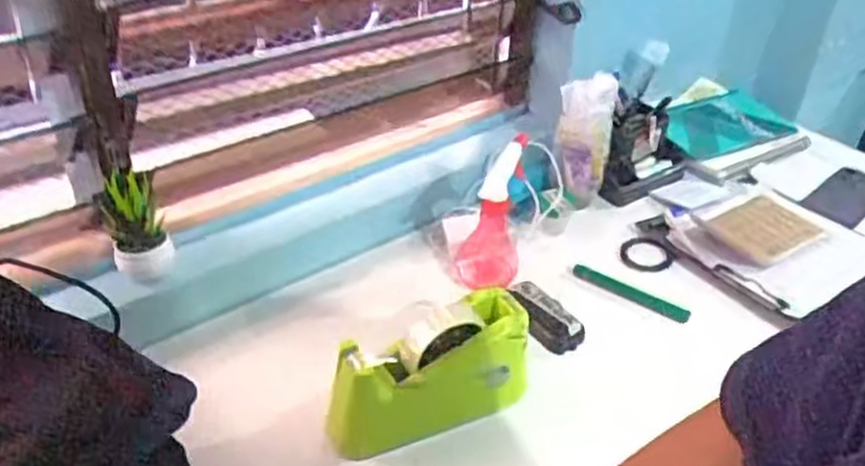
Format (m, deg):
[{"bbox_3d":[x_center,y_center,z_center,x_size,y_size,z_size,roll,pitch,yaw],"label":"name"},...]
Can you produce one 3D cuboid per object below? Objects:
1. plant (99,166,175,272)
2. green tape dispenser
[{"bbox_3d":[-0.303,-0.020,0.779,0.057,0.109,0.045,-13,39,-20],"label":"plant"},{"bbox_3d":[-0.007,0.134,0.733,0.198,0.102,0.075,-13,39,-21],"label":"green tape dispenser"}]

